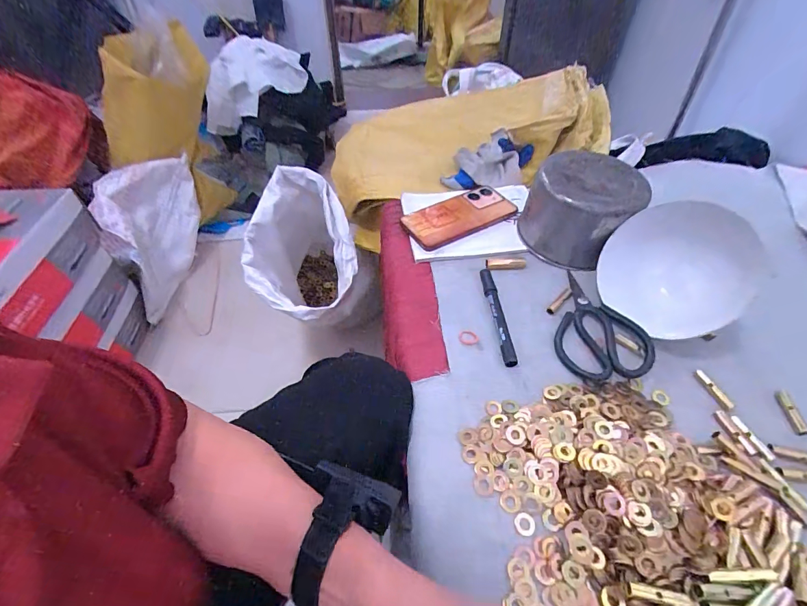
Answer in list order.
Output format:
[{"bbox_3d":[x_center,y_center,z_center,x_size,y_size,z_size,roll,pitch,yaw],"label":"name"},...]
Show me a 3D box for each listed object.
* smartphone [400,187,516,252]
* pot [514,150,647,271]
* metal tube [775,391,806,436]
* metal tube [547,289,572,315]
[{"bbox_3d":[0.082,-0.128,0.574,0.166,0.010,0.073,-25,70,-18],"label":"smartphone"},{"bbox_3d":[0.228,-0.124,0.514,0.127,0.100,0.123,-2,49,3],"label":"pot"},{"bbox_3d":[0.380,0.108,0.384,0.013,0.008,0.045,1,49,6],"label":"metal tube"},{"bbox_3d":[0.191,-0.001,0.479,0.045,0.009,0.011,-35,55,-24],"label":"metal tube"}]

